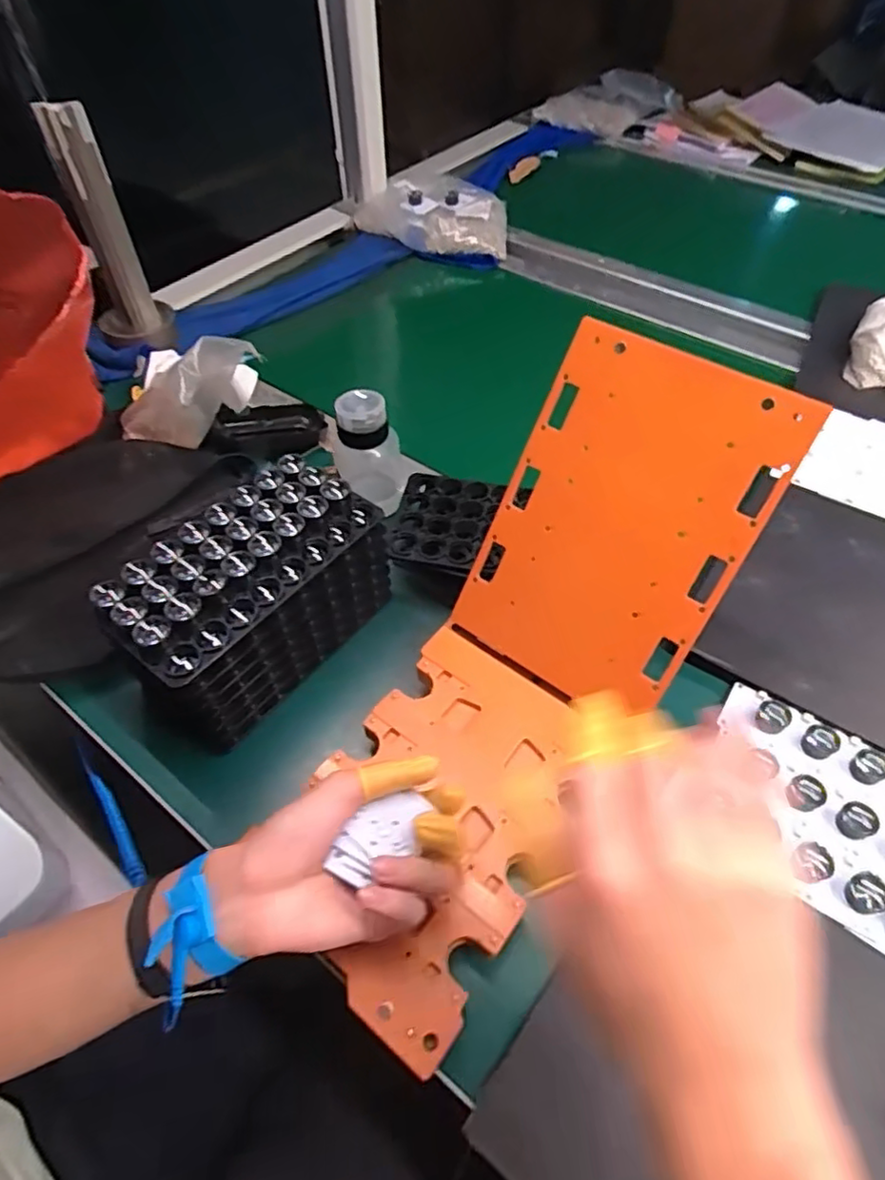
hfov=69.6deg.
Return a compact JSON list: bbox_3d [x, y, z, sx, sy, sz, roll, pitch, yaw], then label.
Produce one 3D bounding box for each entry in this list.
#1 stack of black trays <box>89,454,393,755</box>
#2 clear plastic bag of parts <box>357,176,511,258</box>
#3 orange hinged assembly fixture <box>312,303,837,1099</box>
[{"bbox_3d":[-0.145,0.009,0.486,0.101,0.115,0.204,33,60,22],"label":"stack of black trays"},{"bbox_3d":[-0.020,-0.561,0.970,0.233,0.056,0.168,1,53,1],"label":"clear plastic bag of parts"},{"bbox_3d":[0.064,0.050,0.413,0.166,0.117,0.418,28,90,18],"label":"orange hinged assembly fixture"}]

